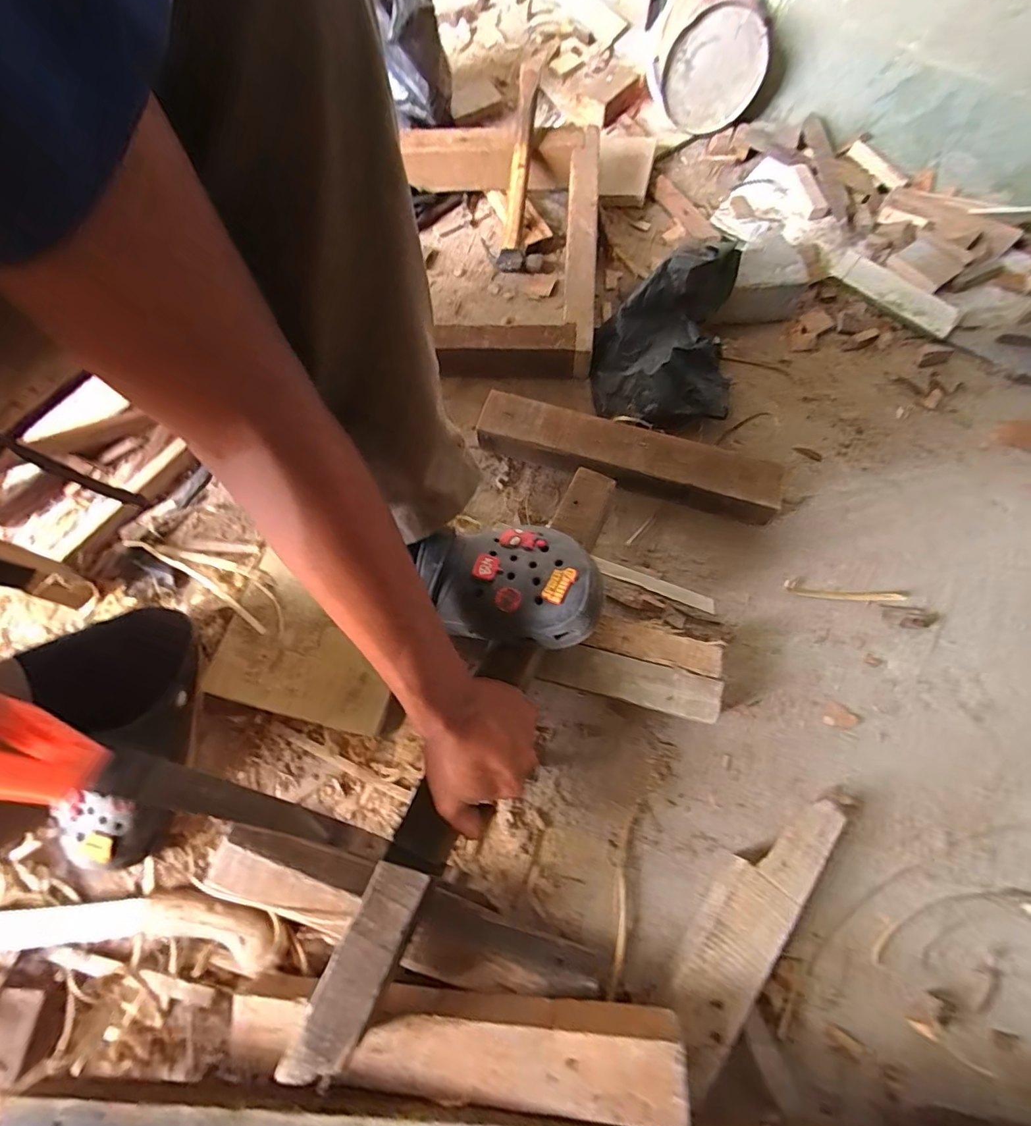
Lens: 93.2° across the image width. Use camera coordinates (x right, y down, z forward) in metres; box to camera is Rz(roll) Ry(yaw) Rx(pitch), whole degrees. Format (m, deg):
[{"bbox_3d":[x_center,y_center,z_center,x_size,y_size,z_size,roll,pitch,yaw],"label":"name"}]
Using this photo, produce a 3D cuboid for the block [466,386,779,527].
[{"bbox_3d":[0.136,-0.129,0.609,0.367,0.049,0.069,18,72,7],"label":"block"}]

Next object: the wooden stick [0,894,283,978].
[{"bbox_3d":[-0.402,0.344,0.460,0.372,0.024,0.064,3,71,2],"label":"wooden stick"}]

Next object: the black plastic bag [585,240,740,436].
[{"bbox_3d":[0.192,-0.288,0.619,0.176,0.111,0.211,-1,71,0],"label":"black plastic bag"}]

